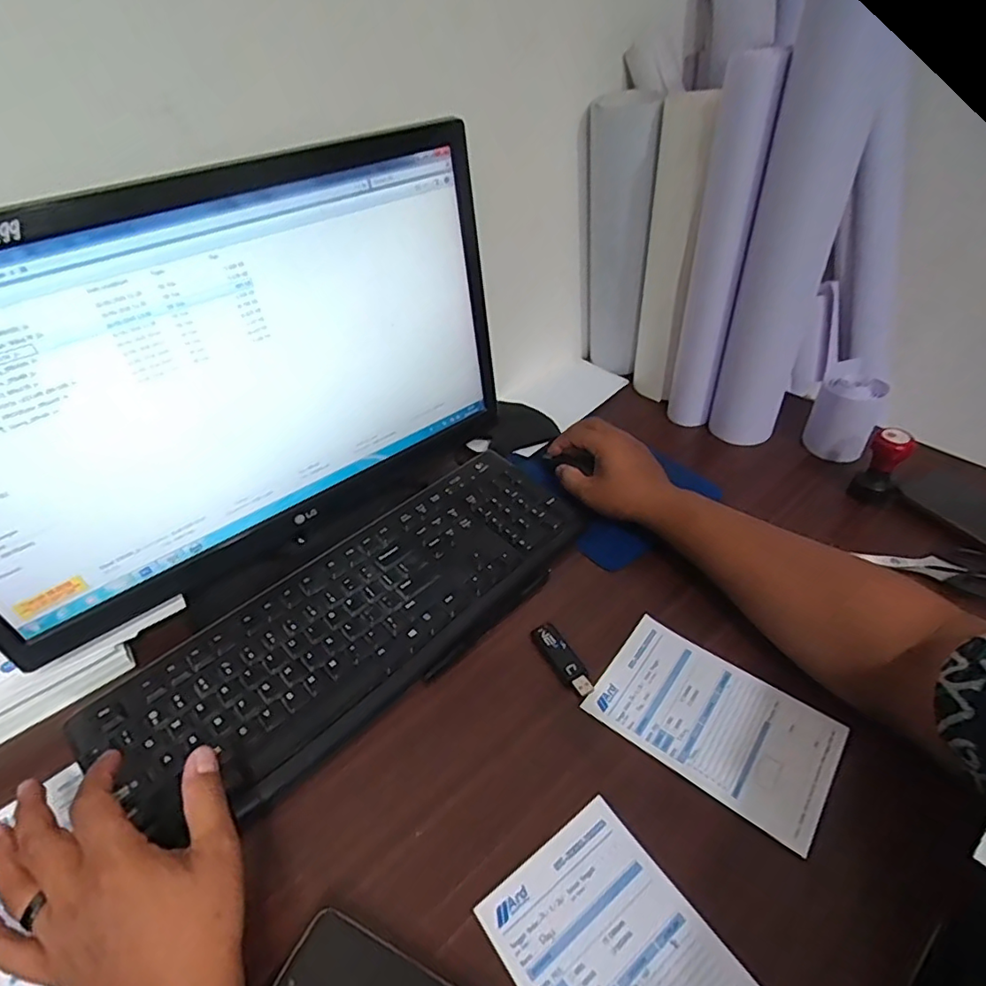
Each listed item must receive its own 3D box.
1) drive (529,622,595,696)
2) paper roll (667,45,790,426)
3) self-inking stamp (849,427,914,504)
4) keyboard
[{"bbox_3d":[0.056,0.134,0.460,0.020,0.010,0.071,-22,45,-21],"label":"drive"},{"bbox_3d":[0.238,-0.233,0.603,0.052,0.368,0.039,15,44,20],"label":"paper roll"},{"bbox_3d":[0.389,-0.028,0.565,0.033,0.075,0.029,25,48,29],"label":"self-inking stamp"},{"bbox_3d":[-0.105,0.102,0.493,0.422,0.023,0.156,-32,50,-28],"label":"keyboard"}]

